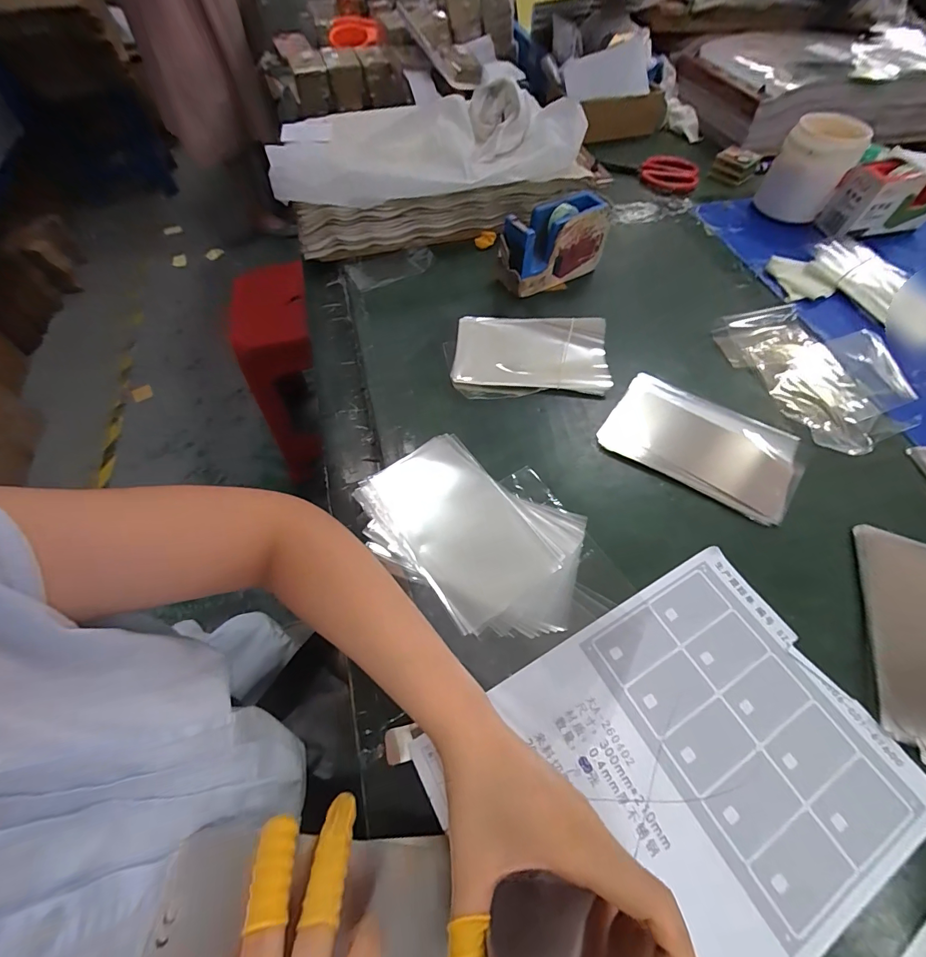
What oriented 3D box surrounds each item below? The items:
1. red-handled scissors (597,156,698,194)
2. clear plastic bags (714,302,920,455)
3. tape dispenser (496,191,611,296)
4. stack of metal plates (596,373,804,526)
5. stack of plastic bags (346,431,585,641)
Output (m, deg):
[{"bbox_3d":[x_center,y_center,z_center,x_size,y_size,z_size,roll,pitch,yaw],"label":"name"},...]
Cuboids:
[{"bbox_3d":[0.312,-0.517,0.700,0.154,0.027,0.072,16,61,10],"label":"red-handled scissors"},{"bbox_3d":[0.401,-0.122,0.468,0.157,0.016,0.195,-17,61,-9],"label":"clear plastic bags"},{"bbox_3d":[0.112,-0.294,0.524,0.145,0.079,0.055,-26,62,-14],"label":"tape dispenser"},{"bbox_3d":[0.234,-0.037,0.410,0.174,0.019,0.107,29,64,17],"label":"stack of metal plates"},{"bbox_3d":[0.010,0.043,0.369,0.197,0.012,0.141,34,66,19],"label":"stack of plastic bags"}]

